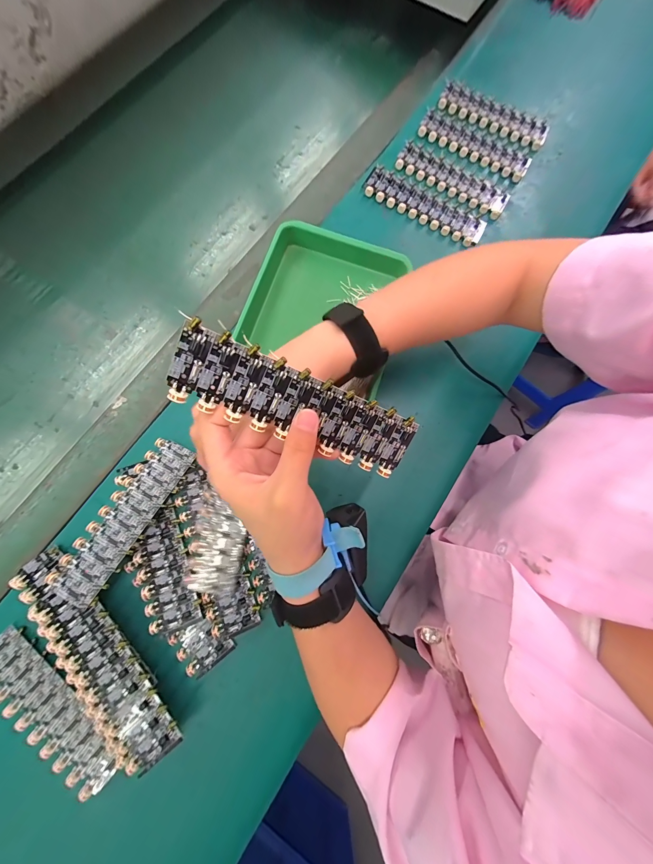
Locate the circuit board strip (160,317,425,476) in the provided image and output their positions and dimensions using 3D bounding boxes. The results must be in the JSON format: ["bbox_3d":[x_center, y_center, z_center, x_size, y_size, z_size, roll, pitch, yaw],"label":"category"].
[{"bbox_3d":[-0.013,-0.014,0.186,0.152,0.004,0.043,22,103,-20],"label":"circuit board strip"}]

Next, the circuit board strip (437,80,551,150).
[{"bbox_3d":[0.231,-0.438,0.417,0.154,0.012,0.050,26,78,4],"label":"circuit board strip"}]

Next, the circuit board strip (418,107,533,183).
[{"bbox_3d":[0.199,-0.388,0.408,0.154,0.005,0.054,33,79,6],"label":"circuit board strip"}]

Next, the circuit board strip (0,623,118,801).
[{"bbox_3d":[-0.239,0.238,0.258,0.151,0.011,0.044,40,80,7],"label":"circuit board strip"}]

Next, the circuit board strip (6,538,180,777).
[{"bbox_3d":[-0.202,0.191,0.261,0.054,0.020,0.201,-40,82,-9],"label":"circuit board strip"}]

